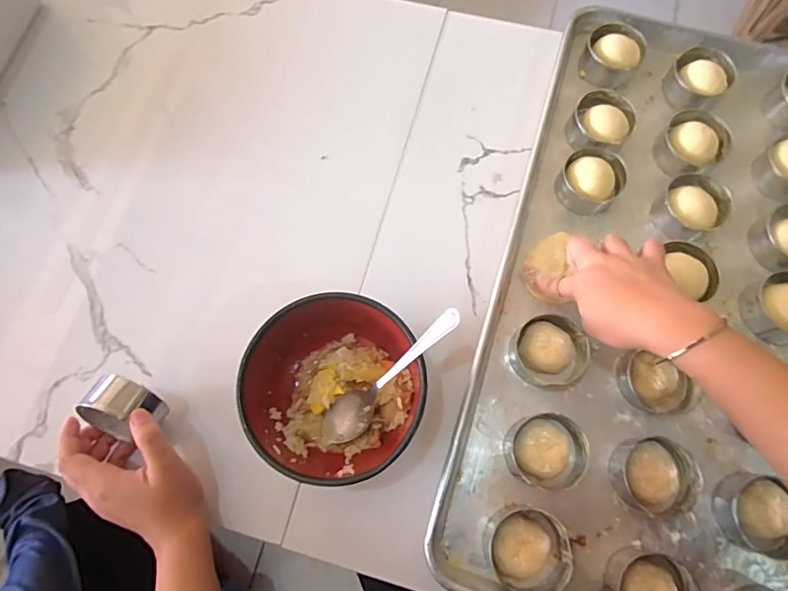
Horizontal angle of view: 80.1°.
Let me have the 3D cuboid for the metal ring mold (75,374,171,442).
[{"bbox_3d":[-0.225,0.097,0.390,0.059,0.063,0.035,27,42,-7],"label":"metal ring mold"}]

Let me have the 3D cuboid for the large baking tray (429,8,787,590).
[{"bbox_3d":[0.305,-0.007,0.431,0.392,0.034,0.622,19,74,7],"label":"large baking tray"}]

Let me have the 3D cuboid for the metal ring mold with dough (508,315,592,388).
[{"bbox_3d":[0.142,0.049,0.423,0.067,0.026,0.060,-12,73,-3],"label":"metal ring mold with dough"}]

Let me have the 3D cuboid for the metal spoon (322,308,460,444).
[{"bbox_3d":[-0.003,0.068,0.378,0.159,0.018,0.033,-45,73,23],"label":"metal spoon"}]

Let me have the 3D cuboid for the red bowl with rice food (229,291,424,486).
[{"bbox_3d":[-0.047,0.078,0.393,0.144,0.072,0.140,0,73,1],"label":"red bowl with rice food"}]

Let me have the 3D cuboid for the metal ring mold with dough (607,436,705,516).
[{"bbox_3d":[0.217,0.150,0.387,0.062,0.023,0.060,-9,73,-2],"label":"metal ring mold with dough"}]

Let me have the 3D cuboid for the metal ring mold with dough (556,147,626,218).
[{"bbox_3d":[0.201,-0.118,0.476,0.059,0.034,0.064,0,73,1],"label":"metal ring mold with dough"}]

